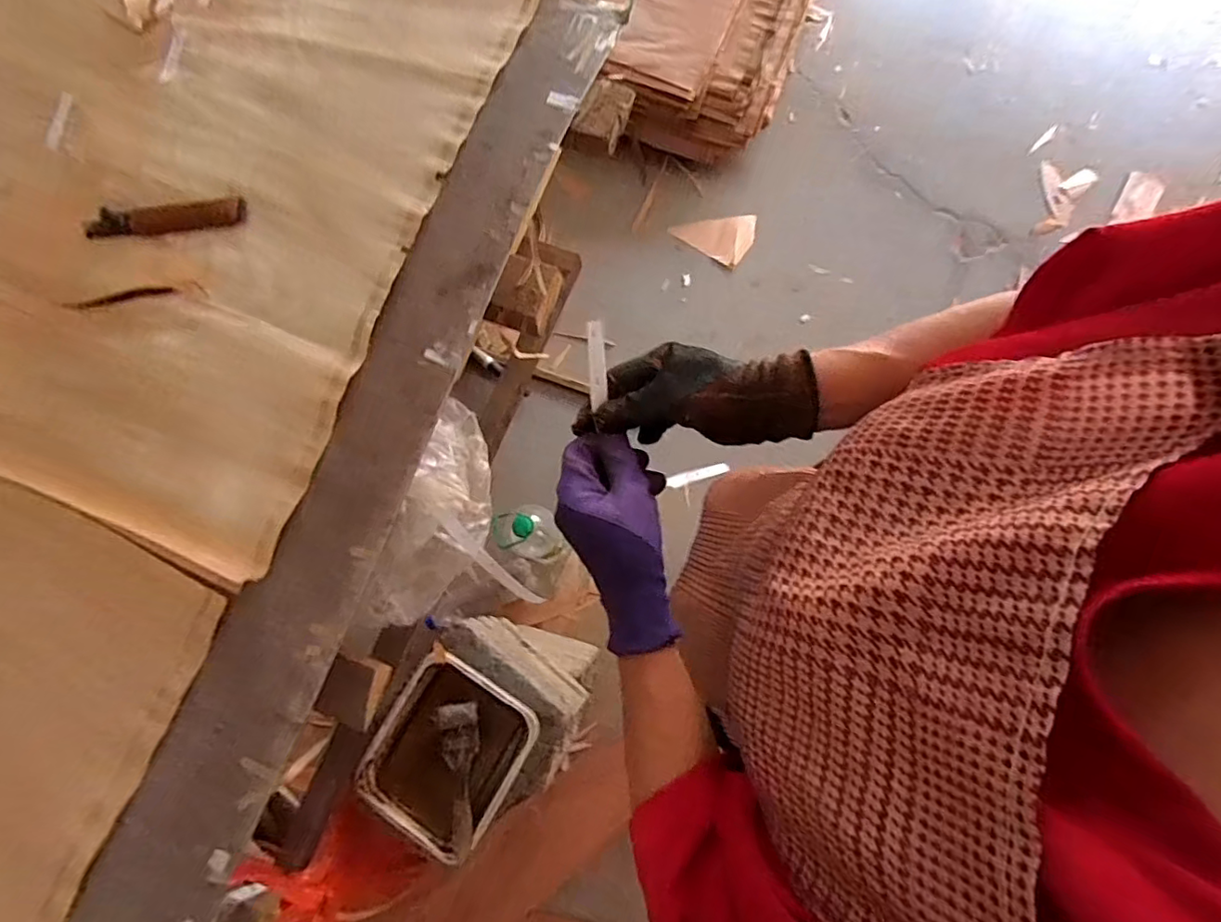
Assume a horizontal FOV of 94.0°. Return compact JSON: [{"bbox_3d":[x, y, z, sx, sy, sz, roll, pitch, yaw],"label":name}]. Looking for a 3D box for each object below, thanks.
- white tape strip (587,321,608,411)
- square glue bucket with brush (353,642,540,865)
[{"bbox_3d":[-0.009,-0.062,0.370,0.011,0.058,0.005,-1,35,0],"label":"white tape strip"},{"bbox_3d":[-0.187,0.334,0.654,0.156,0.081,0.181,32,81,6],"label":"square glue bucket with brush"}]

